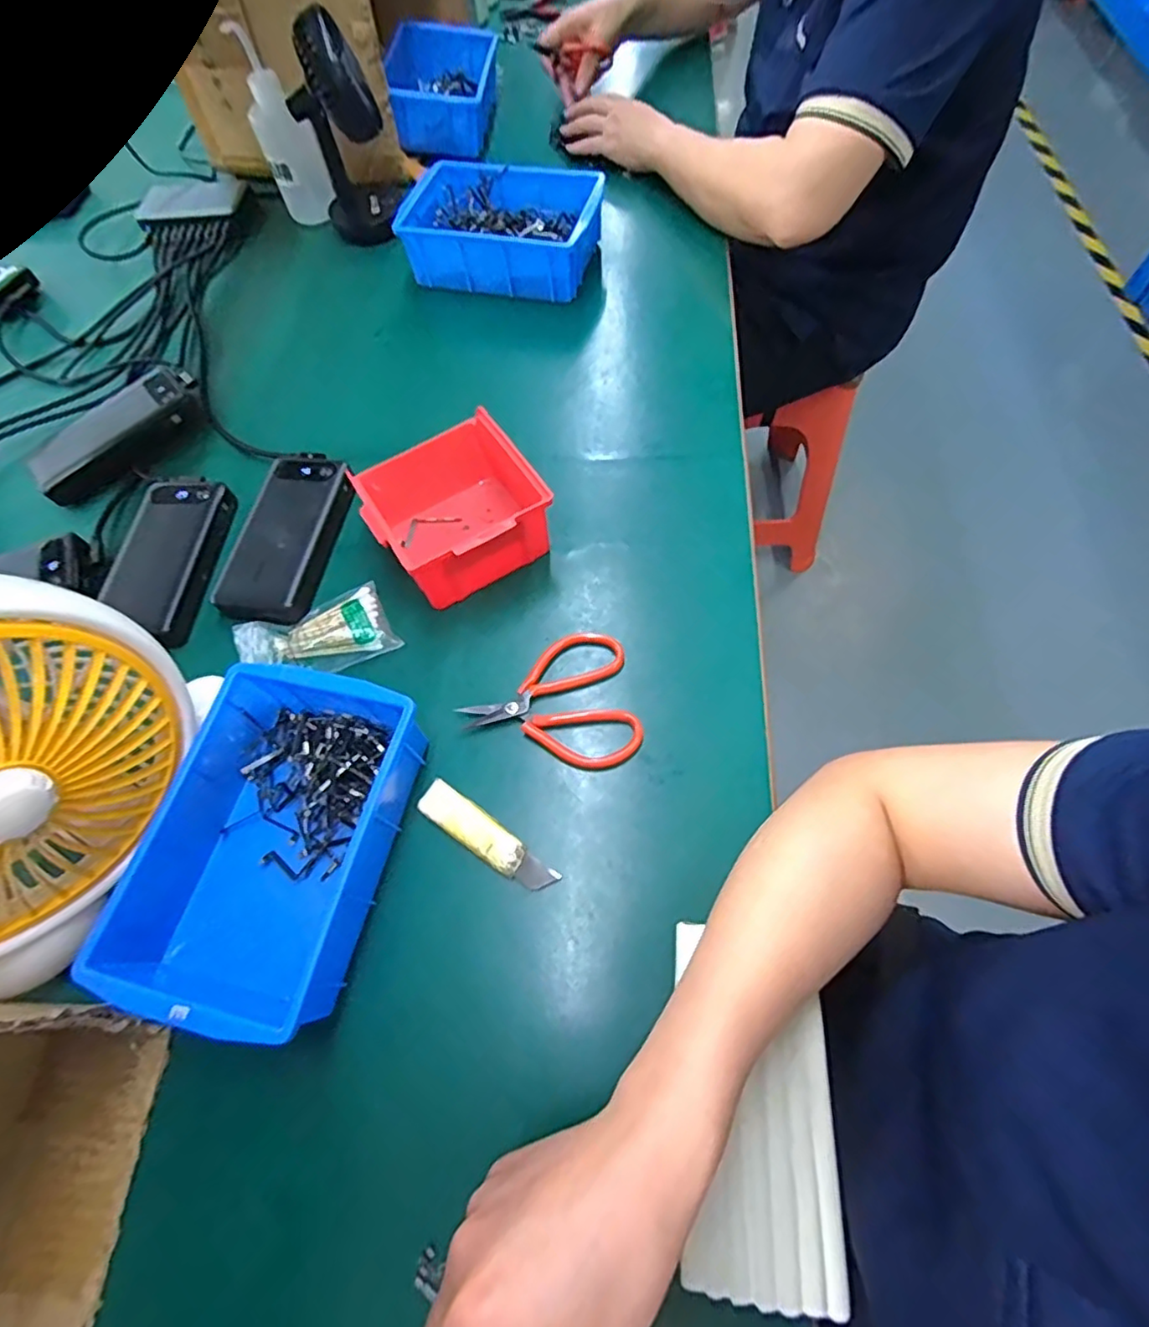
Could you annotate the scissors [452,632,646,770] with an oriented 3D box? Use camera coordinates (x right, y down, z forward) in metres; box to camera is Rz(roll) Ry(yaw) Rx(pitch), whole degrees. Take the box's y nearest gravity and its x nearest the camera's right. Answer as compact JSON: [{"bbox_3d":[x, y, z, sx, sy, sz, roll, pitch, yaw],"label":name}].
[{"bbox_3d":[-0.005,0.037,0.434,0.122,0.019,0.095,-32,66,-12],"label":"scissors"}]

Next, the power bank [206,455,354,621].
[{"bbox_3d":[-0.241,-0.108,0.508,0.077,0.022,0.155,8,64,8],"label":"power bank"}]

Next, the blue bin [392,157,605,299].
[{"bbox_3d":[-0.080,-0.481,0.669,0.202,0.057,0.139,13,65,10],"label":"blue bin"}]

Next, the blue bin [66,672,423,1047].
[{"bbox_3d":[-0.189,0.108,0.377,0.134,0.058,0.195,10,65,9],"label":"blue bin"}]

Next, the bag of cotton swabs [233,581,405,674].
[{"bbox_3d":[-0.197,-0.020,0.461,0.108,0.018,0.069,-25,65,-9],"label":"bag of cotton swabs"}]

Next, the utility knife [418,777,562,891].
[{"bbox_3d":[-0.059,0.115,0.400,0.105,0.006,0.025,32,70,18],"label":"utility knife"}]

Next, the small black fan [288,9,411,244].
[{"bbox_3d":[-0.254,-0.595,0.667,0.089,0.180,0.120,-7,63,0],"label":"small black fan"}]

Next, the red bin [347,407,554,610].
[{"bbox_3d":[-0.099,-0.127,0.486,0.123,0.061,0.139,-31,66,-11],"label":"red bin"}]

